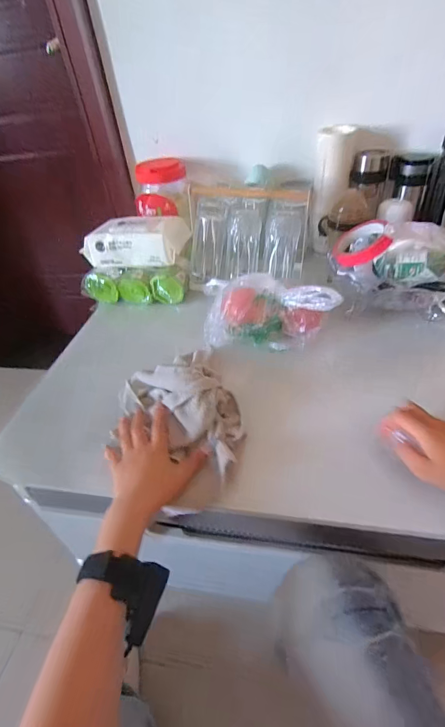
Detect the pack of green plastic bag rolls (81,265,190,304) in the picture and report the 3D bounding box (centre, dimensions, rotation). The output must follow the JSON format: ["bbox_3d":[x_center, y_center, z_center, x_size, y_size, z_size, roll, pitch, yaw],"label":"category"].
[{"bbox_3d":[-0.184,-0.171,0.766,0.214,0.068,0.078,7,42,16],"label":"pack of green plastic bag rolls"}]

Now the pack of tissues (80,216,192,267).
[{"bbox_3d":[-0.181,-0.260,0.757,0.217,0.077,0.095,-3,41,5],"label":"pack of tissues"}]

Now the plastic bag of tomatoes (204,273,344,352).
[{"bbox_3d":[0.074,-0.087,0.602,0.213,0.107,0.076,5,42,14],"label":"plastic bag of tomatoes"}]

